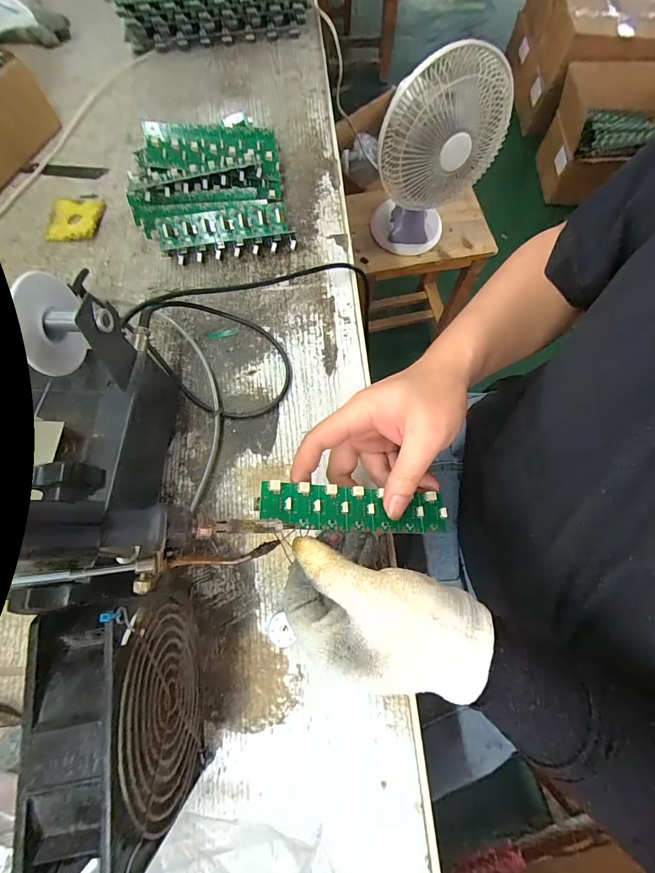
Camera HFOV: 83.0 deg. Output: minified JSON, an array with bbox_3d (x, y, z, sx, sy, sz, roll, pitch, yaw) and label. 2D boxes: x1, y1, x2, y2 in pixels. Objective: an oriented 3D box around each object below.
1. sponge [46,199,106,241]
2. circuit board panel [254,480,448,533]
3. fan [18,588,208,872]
[{"bbox_3d":[-0.288,-0.248,0.422,0.057,0.009,0.059,5,71,2],"label":"sponge"},{"bbox_3d":[0.021,0.051,0.258,0.137,0.006,0.030,8,70,-16],"label":"circuit board panel"},{"bbox_3d":[-0.111,0.157,0.220,0.043,0.120,0.117,-9,71,-4],"label":"fan"}]

